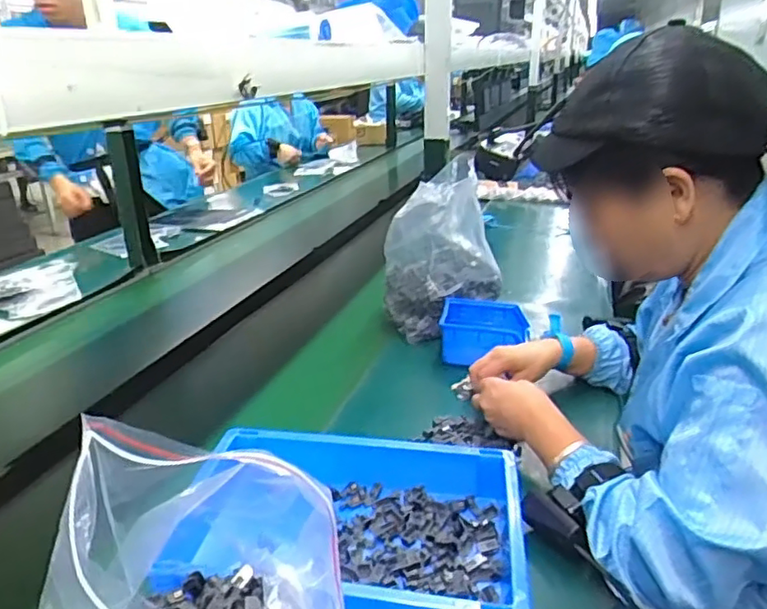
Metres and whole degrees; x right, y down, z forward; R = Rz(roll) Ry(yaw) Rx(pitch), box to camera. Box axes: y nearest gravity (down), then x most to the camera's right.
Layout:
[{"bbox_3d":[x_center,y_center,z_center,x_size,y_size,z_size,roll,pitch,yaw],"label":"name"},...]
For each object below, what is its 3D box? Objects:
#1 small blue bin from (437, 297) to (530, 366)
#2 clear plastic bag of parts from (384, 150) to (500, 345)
[{"bbox_3d":[0.160,0.049,0.995,0.134,0.078,0.121,3,22,10],"label":"small blue bin"},{"bbox_3d":[0.102,-0.091,1.081,0.197,0.267,0.197,0,22,1],"label":"clear plastic bag of parts"}]

